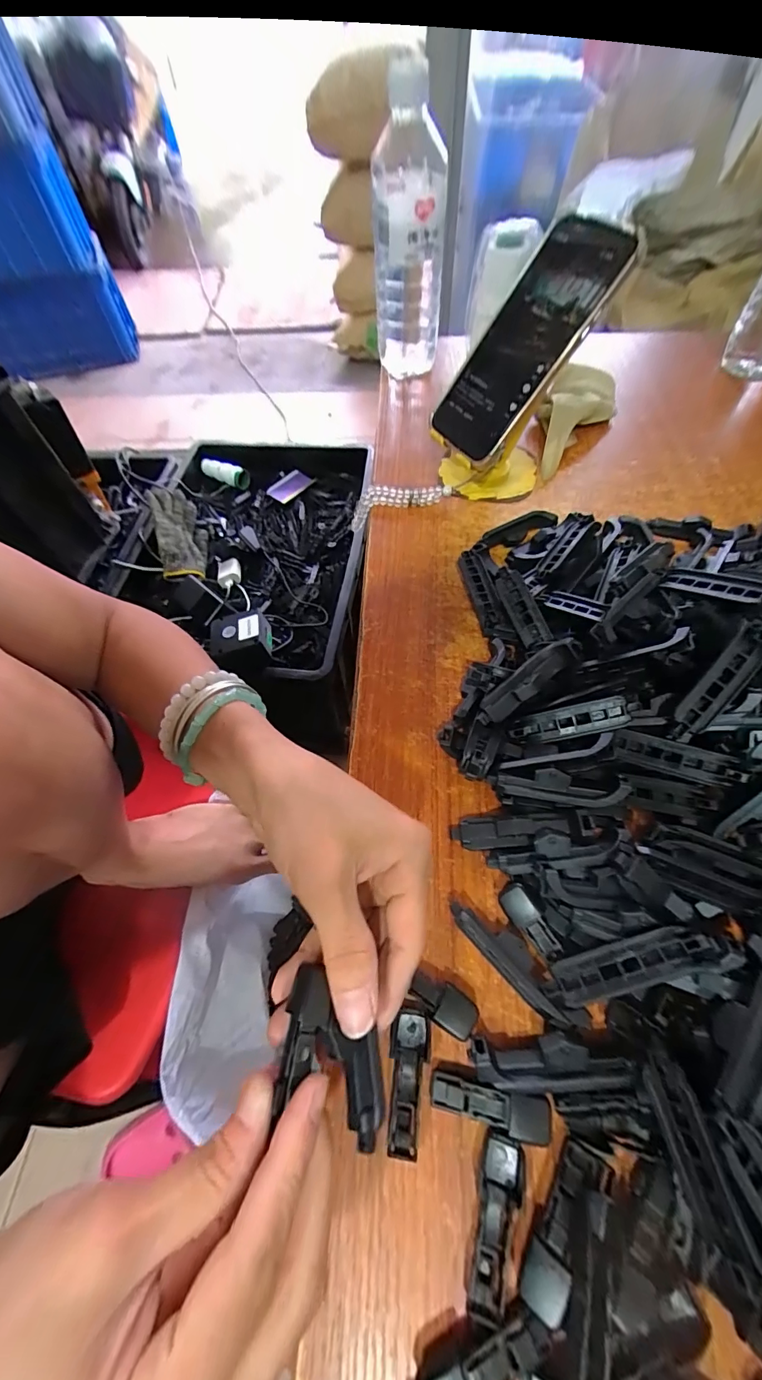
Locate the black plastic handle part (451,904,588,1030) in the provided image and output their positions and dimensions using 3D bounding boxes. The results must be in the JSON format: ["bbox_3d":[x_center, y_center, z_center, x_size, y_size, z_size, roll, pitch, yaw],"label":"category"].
[{"bbox_3d":[0.066,0.135,0.219,0.017,0.018,0.074,-40,66,-20],"label":"black plastic handle part"}]

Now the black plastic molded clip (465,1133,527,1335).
[{"bbox_3d":[0.046,0.216,0.176,0.016,0.008,0.053,13,60,9],"label":"black plastic molded clip"}]

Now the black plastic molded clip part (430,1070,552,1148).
[{"bbox_3d":[0.048,0.184,0.194,0.050,0.011,0.015,10,60,7],"label":"black plastic molded clip part"}]

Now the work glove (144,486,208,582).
[{"bbox_3d":[-0.388,-0.312,0.836,0.083,0.077,0.233,-18,61,-7],"label":"work glove"}]

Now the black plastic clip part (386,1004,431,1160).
[{"bbox_3d":[0.013,0.178,0.201,0.018,0.008,0.051,3,59,3],"label":"black plastic clip part"}]

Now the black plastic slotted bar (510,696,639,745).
[{"bbox_3d":[0.113,0.020,0.261,0.070,0.011,0.016,-15,57,19],"label":"black plastic slotted bar"}]

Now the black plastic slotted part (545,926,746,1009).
[{"bbox_3d":[0.119,0.124,0.200,0.082,0.016,0.020,-20,59,8],"label":"black plastic slotted part"}]

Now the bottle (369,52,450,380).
[{"bbox_3d":[0.029,-0.453,0.451,0.071,0.215,0.080,-1,36,1],"label":"bottle"}]

